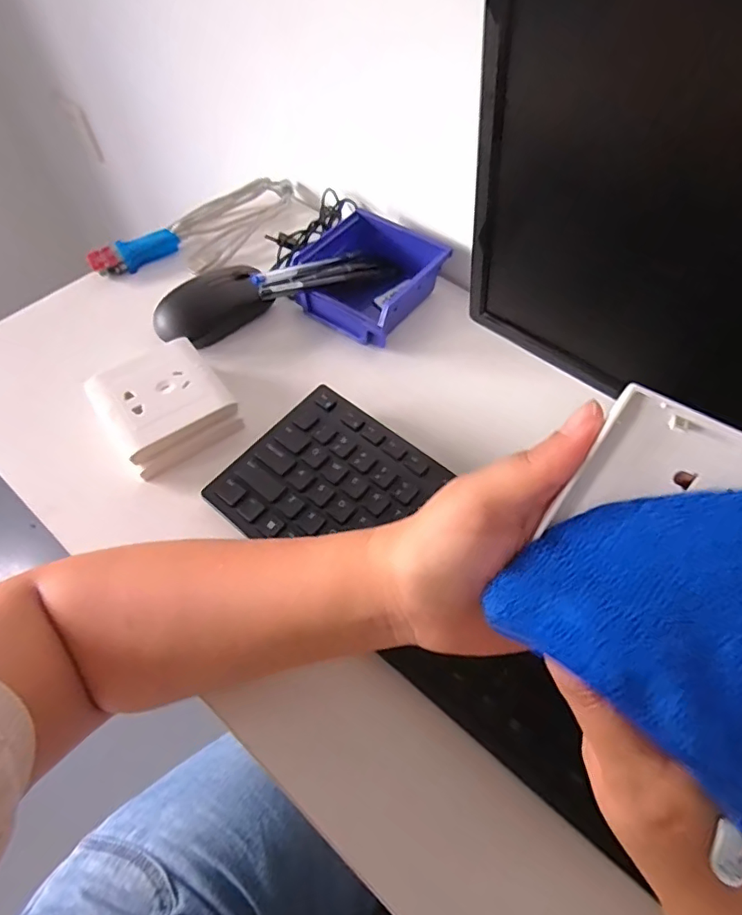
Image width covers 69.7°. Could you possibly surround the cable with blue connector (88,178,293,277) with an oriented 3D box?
[{"bbox_3d":[-0.162,-0.220,0.534,0.214,0.019,0.086,-33,62,-18],"label":"cable with blue connector"}]

